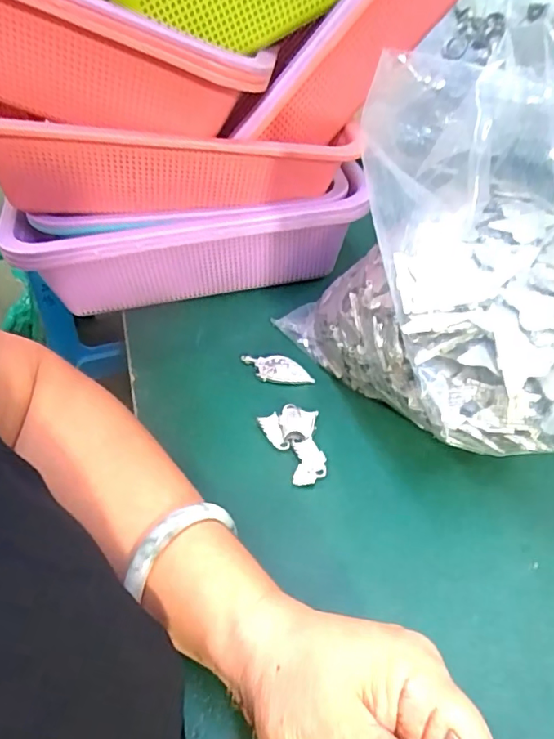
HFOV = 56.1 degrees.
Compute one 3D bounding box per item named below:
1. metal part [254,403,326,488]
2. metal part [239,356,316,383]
[{"bbox_3d":[0.016,0.049,0.354,0.036,0.009,0.060,-19,46,-16],"label":"metal part"},{"bbox_3d":[0.000,0.000,0.408,0.056,0.006,0.025,3,44,6],"label":"metal part"}]

